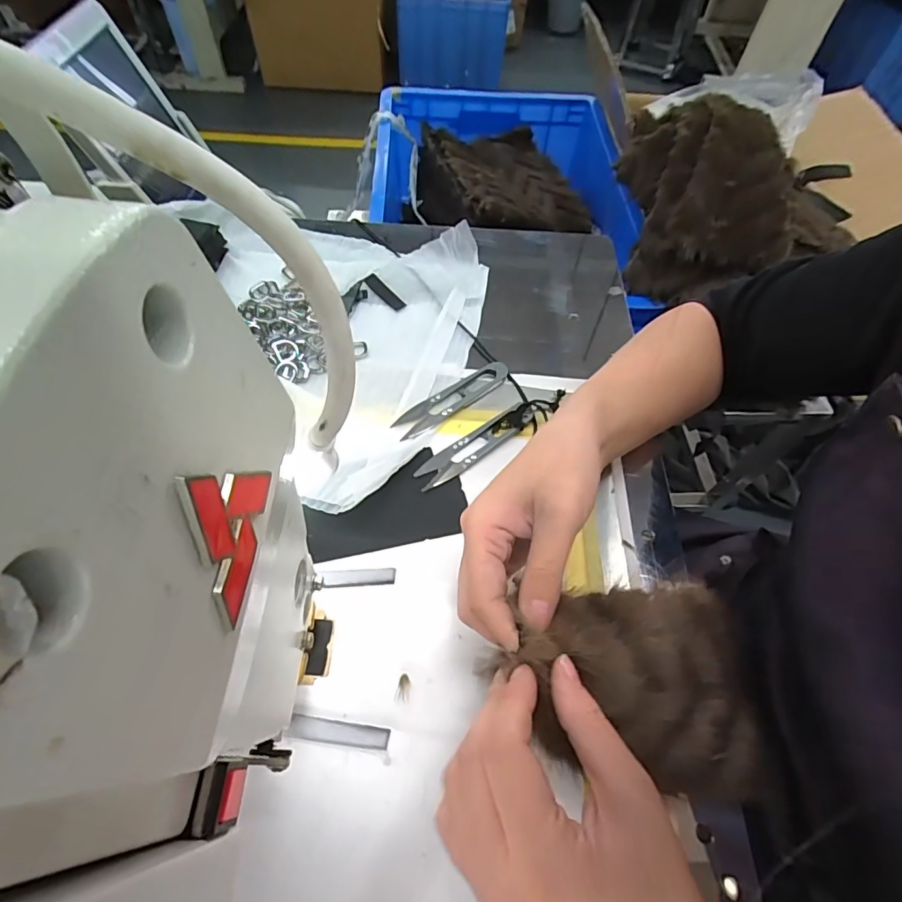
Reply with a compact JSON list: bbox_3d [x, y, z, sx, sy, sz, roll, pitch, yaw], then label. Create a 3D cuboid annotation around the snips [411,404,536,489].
[{"bbox_3d":[0.019,-0.007,0.357,0.098,0.014,0.022,-28,65,-20],"label":"snips"}]

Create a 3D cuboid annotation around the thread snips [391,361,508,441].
[{"bbox_3d":[0.002,-0.040,0.379,0.100,0.010,0.023,-31,66,-21],"label":"thread snips"}]

